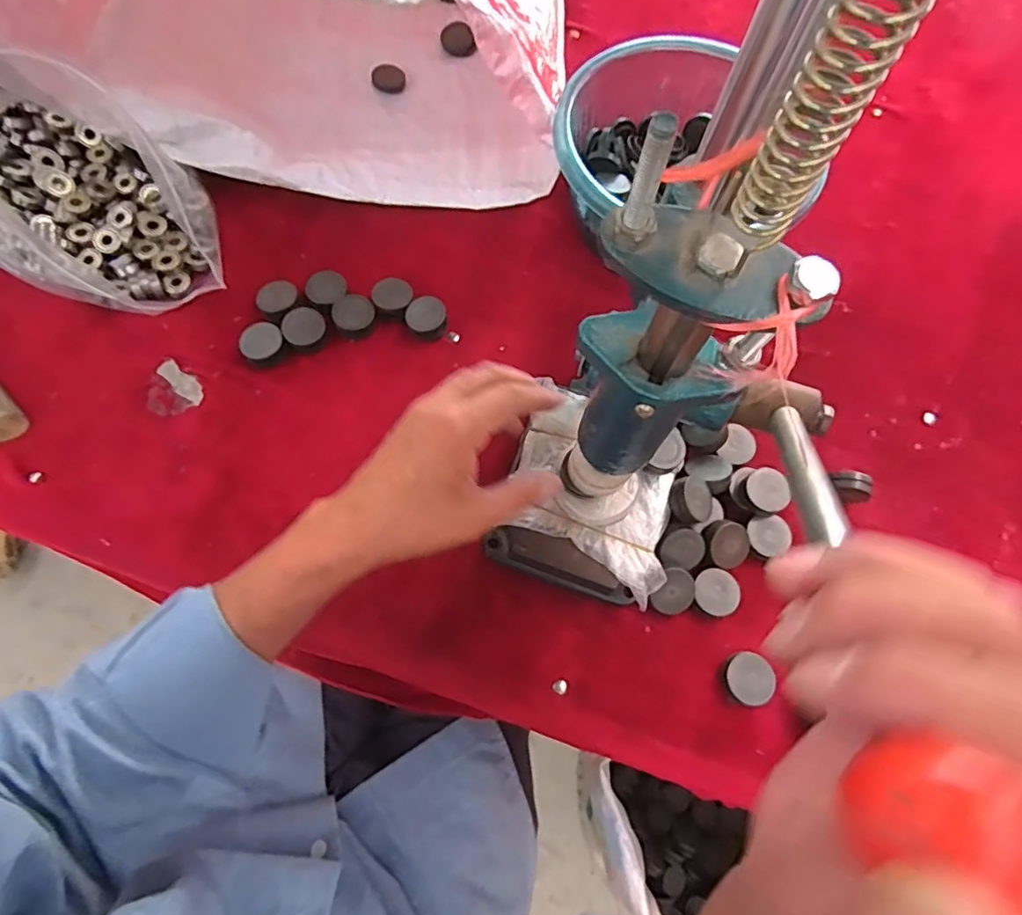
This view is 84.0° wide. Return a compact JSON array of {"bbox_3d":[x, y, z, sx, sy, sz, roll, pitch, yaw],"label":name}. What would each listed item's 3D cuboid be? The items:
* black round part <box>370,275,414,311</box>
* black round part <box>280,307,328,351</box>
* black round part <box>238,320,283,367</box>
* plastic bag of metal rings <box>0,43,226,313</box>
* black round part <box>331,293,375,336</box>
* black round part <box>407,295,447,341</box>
[{"bbox_3d":[-0.098,-0.132,0.473,0.032,0.018,0.030,1,70,-2],"label":"black round part"},{"bbox_3d":[-0.166,-0.104,0.457,0.033,0.011,0.036,1,70,-2],"label":"black round part"},{"bbox_3d":[-0.197,-0.089,0.451,0.033,0.015,0.032,1,70,-2],"label":"black round part"},{"bbox_3d":[-0.347,-0.218,0.427,0.232,0.145,0.157,41,73,12],"label":"plastic bag of metal rings"},{"bbox_3d":[-0.129,-0.117,0.467,0.033,0.009,0.033,1,70,-2],"label":"black round part"},{"bbox_3d":[-0.069,-0.115,0.468,0.031,0.018,0.031,1,70,-2],"label":"black round part"}]

